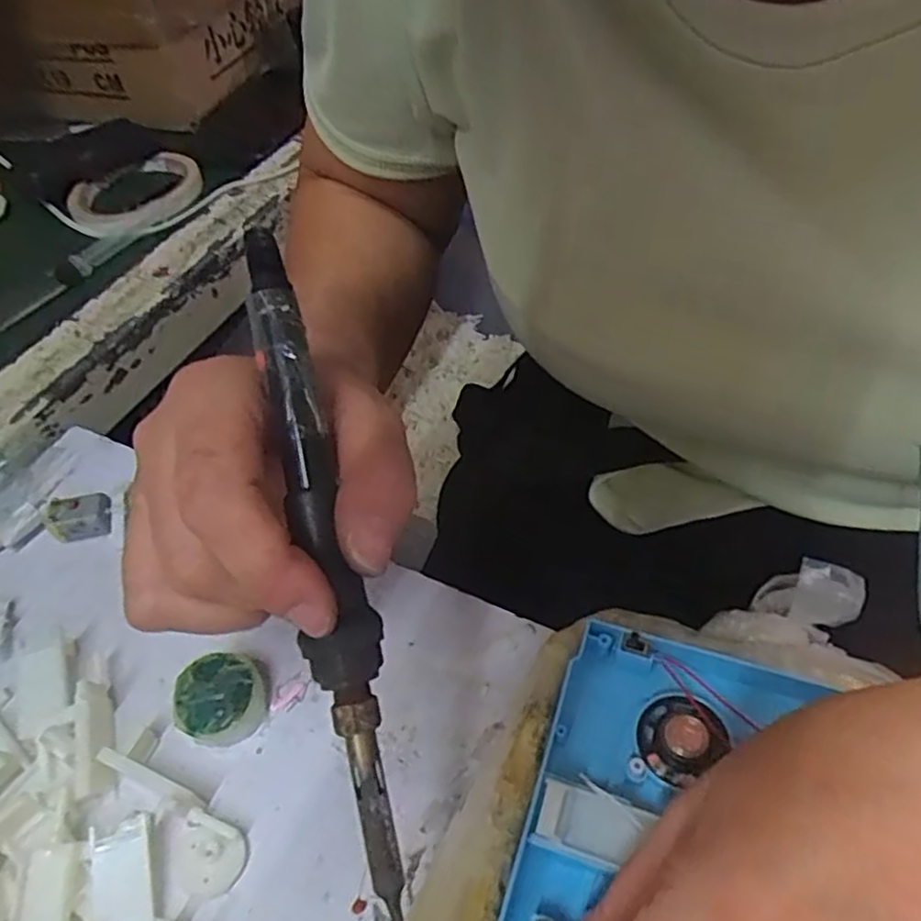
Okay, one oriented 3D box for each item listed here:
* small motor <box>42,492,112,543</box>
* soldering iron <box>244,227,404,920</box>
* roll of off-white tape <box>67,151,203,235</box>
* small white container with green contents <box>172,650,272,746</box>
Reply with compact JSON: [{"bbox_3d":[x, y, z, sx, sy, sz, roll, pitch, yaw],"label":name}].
[{"bbox_3d":[-0.180,0.028,0.335,0.027,0.019,0.016,-15,51,-7],"label":"small motor"},{"bbox_3d":[-0.038,0.025,0.193,0.020,0.017,0.197,-13,81,-5],"label":"soldering iron"},{"bbox_3d":[-0.238,-0.198,0.526,0.097,0.011,0.097,-3,50,3],"label":"roll of off-white tape"},{"bbox_3d":[-0.094,0.094,0.275,0.033,0.019,0.030,-3,50,3],"label":"small white container with green contents"}]

